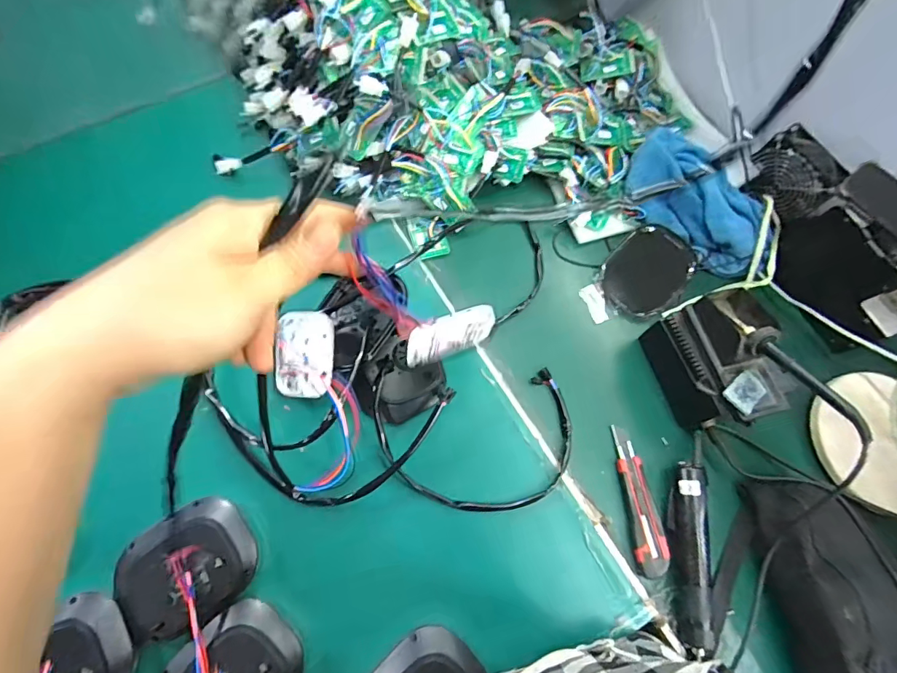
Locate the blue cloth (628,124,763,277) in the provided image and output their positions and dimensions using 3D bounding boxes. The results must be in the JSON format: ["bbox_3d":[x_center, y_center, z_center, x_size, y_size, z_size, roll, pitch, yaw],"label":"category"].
[{"bbox_3d":[0.378,-0.204,0.676,0.243,0.076,0.128,45,70,-4],"label":"blue cloth"}]

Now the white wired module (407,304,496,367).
[{"bbox_3d":[0.002,-0.002,0.516,0.110,0.019,0.052,-25,68,0],"label":"white wired module"}]

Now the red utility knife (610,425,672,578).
[{"bbox_3d":[0.243,0.204,0.567,0.040,0.023,0.175,-4,66,-4],"label":"red utility knife"}]

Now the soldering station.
[{"bbox_3d":[0.340,0.038,0.572,0.104,0.151,0.151,-10,66,-7],"label":"soldering station"}]

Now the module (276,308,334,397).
[{"bbox_3d":[-0.180,0.022,0.558,0.081,0.009,0.106,-5,86,19],"label":"module"}]

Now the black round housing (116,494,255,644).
[{"bbox_3d":[-0.287,0.255,0.491,0.141,0.039,0.116,-32,70,-15],"label":"black round housing"}]

